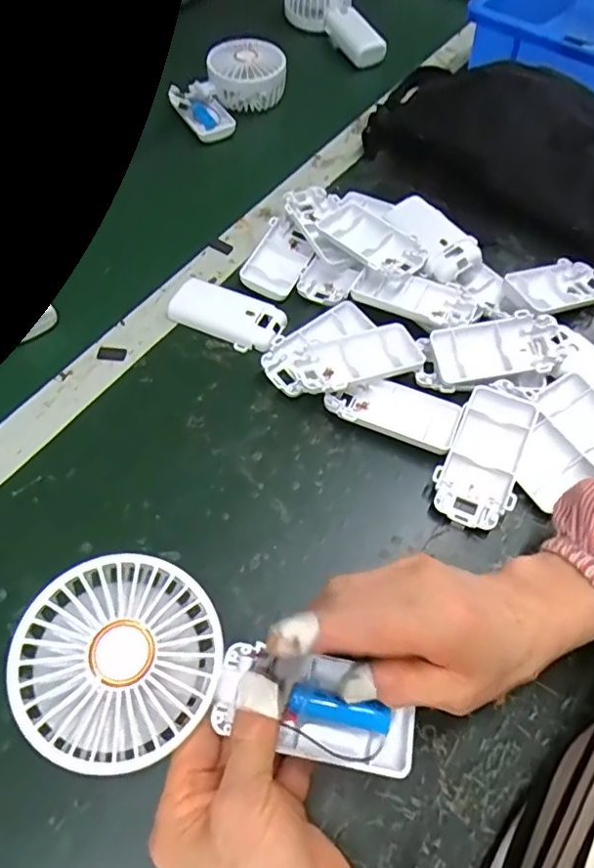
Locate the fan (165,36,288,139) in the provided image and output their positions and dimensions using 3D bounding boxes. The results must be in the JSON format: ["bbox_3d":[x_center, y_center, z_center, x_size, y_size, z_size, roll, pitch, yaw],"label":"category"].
[{"bbox_3d":[-0.079,-0.391,0.618,0.076,0.048,0.135,29,65,17],"label":"fan"}]

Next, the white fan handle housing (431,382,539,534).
[{"bbox_3d":[0.127,0.013,0.366,0.049,0.020,0.098,25,64,15],"label":"white fan handle housing"}]

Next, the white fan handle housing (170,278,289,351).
[{"bbox_3d":[-0.056,-0.098,0.438,0.097,0.013,0.045,24,63,14],"label":"white fan handle housing"}]

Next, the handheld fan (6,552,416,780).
[{"bbox_3d":[-0.034,0.114,0.247,0.175,0.029,0.081,23,61,-11],"label":"handheld fan"}]

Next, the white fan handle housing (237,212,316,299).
[{"bbox_3d":[-0.014,-0.150,0.469,0.045,0.016,0.083,18,62,11],"label":"white fan handle housing"}]

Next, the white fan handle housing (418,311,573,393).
[{"bbox_3d":[0.147,-0.062,0.402,0.113,0.014,0.050,-9,60,-4],"label":"white fan handle housing"}]

